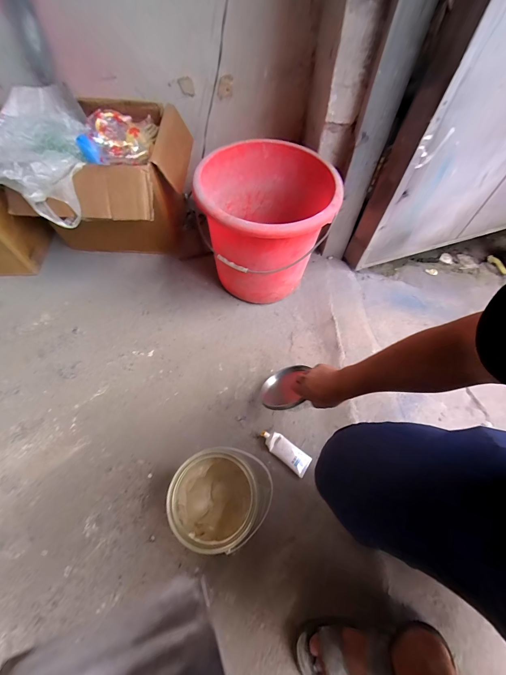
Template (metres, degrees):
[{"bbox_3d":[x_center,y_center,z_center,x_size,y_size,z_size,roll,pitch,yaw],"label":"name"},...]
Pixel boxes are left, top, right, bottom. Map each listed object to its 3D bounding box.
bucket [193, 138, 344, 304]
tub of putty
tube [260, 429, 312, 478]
[{"bbox_3d":[0.037,-0.307,0.827,0.334,0.313,0.353,1,57,-1],"label":"bucket"},{"bbox_3d":[-0.073,0.321,0.570,0.152,0.163,0.145,17,61,9],"label":"tub of putty"},{"bbox_3d":[0.076,0.269,0.689,0.129,0.023,0.048,32,64,17],"label":"tube"}]

